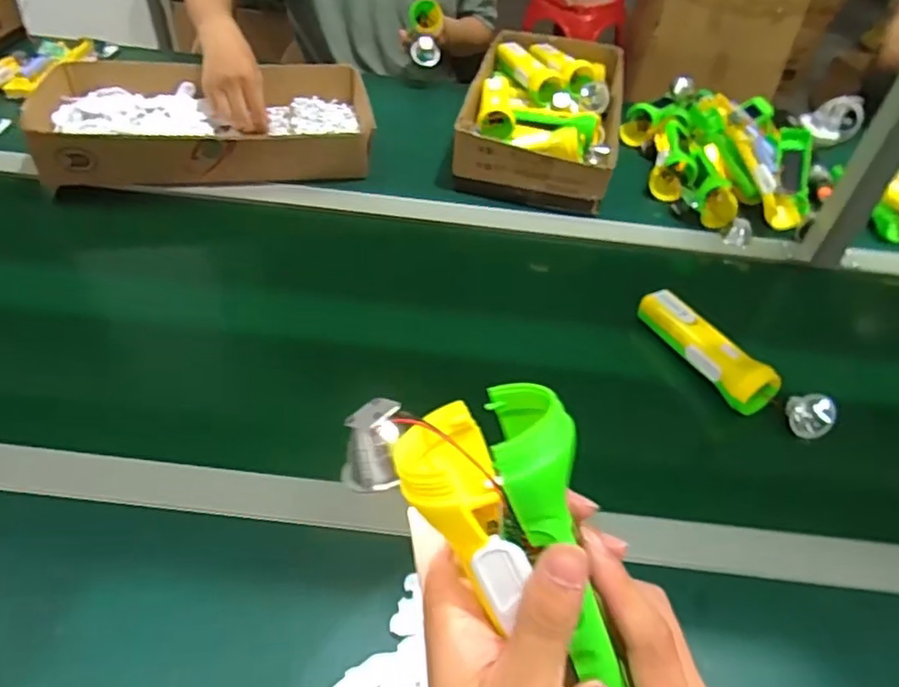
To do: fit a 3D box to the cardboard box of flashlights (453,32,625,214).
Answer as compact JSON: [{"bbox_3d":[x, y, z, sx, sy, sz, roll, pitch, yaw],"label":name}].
[{"bbox_3d":[0.146,-0.363,0.970,0.216,0.090,0.414,11,46,5],"label":"cardboard box of flashlights"}]

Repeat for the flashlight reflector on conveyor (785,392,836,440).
[{"bbox_3d":[0.356,0.070,0.619,0.030,0.034,0.039,5,46,-1],"label":"flashlight reflector on conveyor"}]

